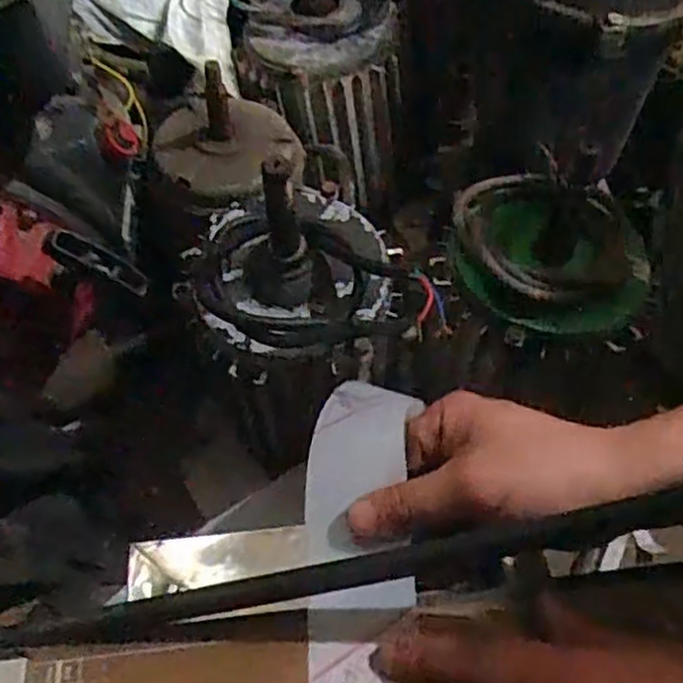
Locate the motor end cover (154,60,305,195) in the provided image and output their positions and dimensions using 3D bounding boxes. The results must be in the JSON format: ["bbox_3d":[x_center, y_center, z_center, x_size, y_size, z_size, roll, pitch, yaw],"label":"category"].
[{"bbox_3d":[-0.089,-0.154,0.561,0.111,0.047,0.103,17,57,10],"label":"motor end cover"}]

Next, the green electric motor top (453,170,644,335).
[{"bbox_3d":[0.133,-0.058,0.461,0.129,0.030,0.105,18,57,10],"label":"green electric motor top"}]

